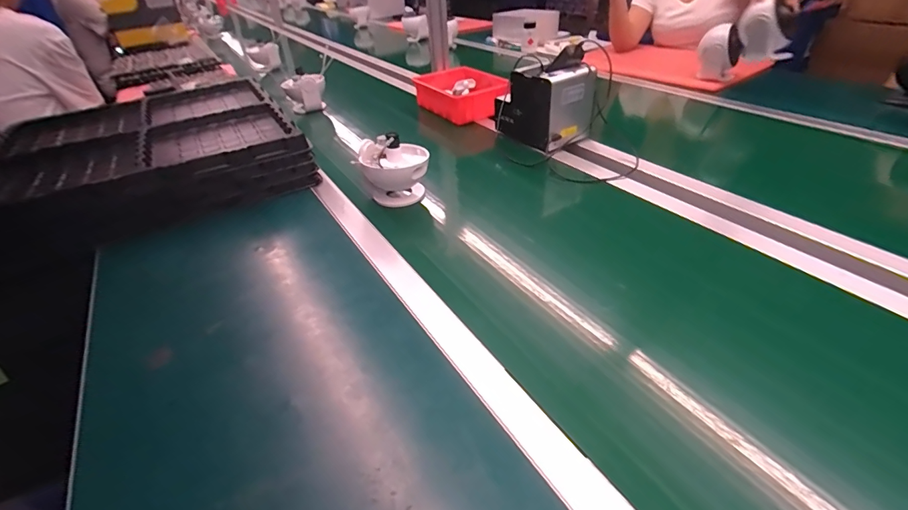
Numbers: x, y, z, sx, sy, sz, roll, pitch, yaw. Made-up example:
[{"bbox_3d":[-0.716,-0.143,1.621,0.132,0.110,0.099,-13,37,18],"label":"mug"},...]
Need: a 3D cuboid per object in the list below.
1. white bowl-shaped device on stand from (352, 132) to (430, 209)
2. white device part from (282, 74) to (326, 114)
[{"bbox_3d":[-0.101,-0.140,0.733,0.110,0.113,0.094,-5,36,-2],"label":"white bowl-shaped device on stand"},{"bbox_3d":[-0.417,-0.456,1.197,0.104,0.091,0.063,-8,36,-6],"label":"white device part"}]

